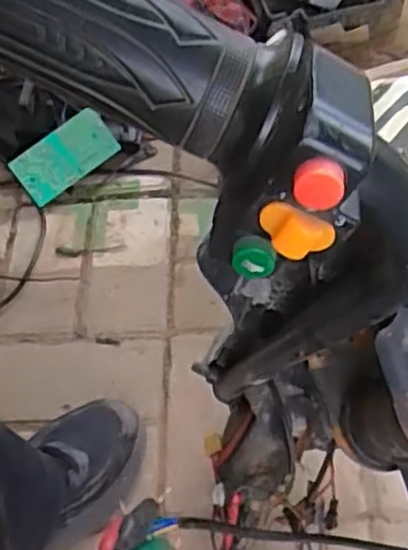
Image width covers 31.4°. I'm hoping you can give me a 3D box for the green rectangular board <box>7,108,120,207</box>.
[{"bbox_3d":[-0.175,-0.148,0.915,0.126,0.067,0.012,-36,17,-3],"label":"green rectangular board"}]

